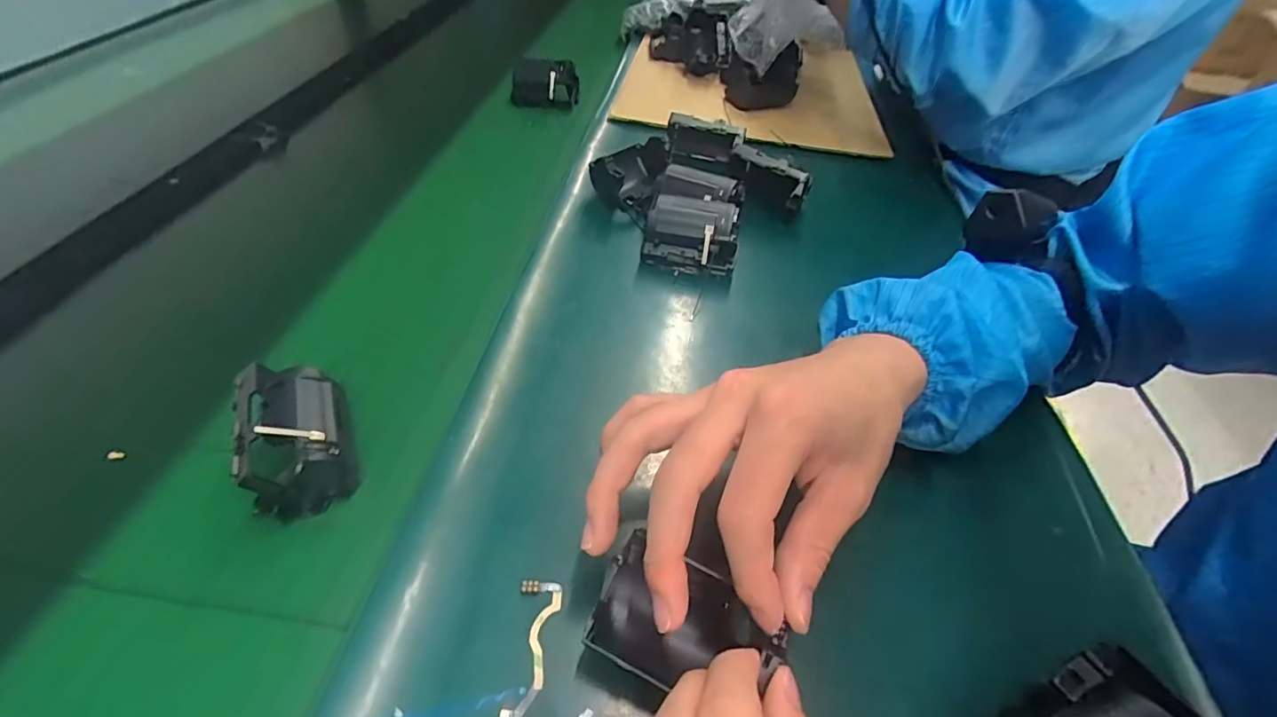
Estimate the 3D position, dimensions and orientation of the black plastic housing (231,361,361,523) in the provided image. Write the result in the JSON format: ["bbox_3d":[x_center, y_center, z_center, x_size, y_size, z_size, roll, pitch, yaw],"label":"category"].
[{"bbox_3d":[-0.168,0.043,0.273,0.041,0.050,0.075,-18,51,-21],"label":"black plastic housing"}]

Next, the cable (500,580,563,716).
[{"bbox_3d":[-0.043,0.119,0.226,0.018,0.004,0.053,3,47,-2],"label":"cable"}]

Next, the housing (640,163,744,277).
[{"bbox_3d":[0.043,-0.105,0.418,0.072,0.046,0.083,14,47,7],"label":"housing"}]

